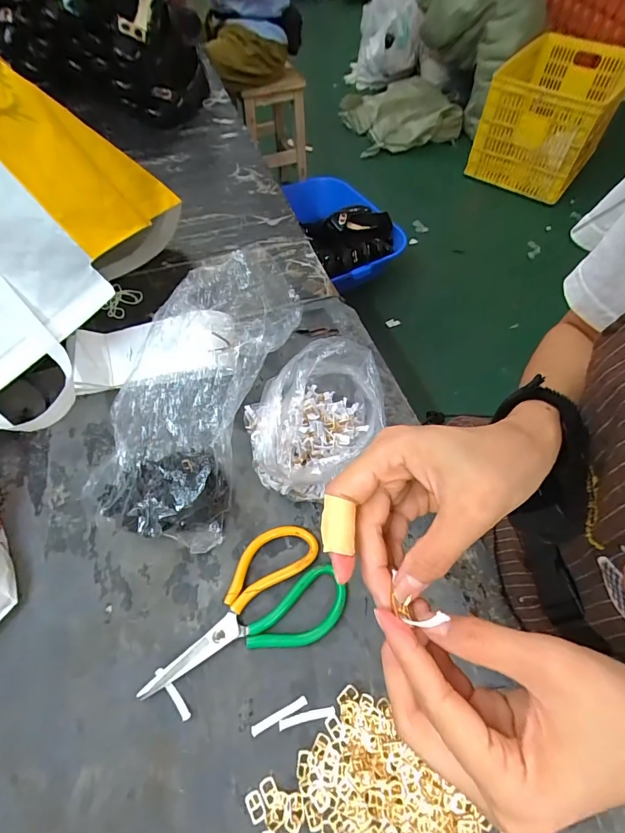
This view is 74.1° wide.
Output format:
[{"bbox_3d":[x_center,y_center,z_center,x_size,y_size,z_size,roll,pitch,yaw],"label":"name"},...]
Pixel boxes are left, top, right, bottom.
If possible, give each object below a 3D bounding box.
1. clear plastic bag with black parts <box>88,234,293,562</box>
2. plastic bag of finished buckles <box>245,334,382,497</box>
[{"bbox_3d":[-0.134,-0.025,0.435,0.181,0.096,0.292,11,72,6],"label":"clear plastic bag with black parts"},{"bbox_3d":[0.003,0.007,0.425,0.140,0.105,0.136,-9,58,-7],"label":"plastic bag of finished buckles"}]

